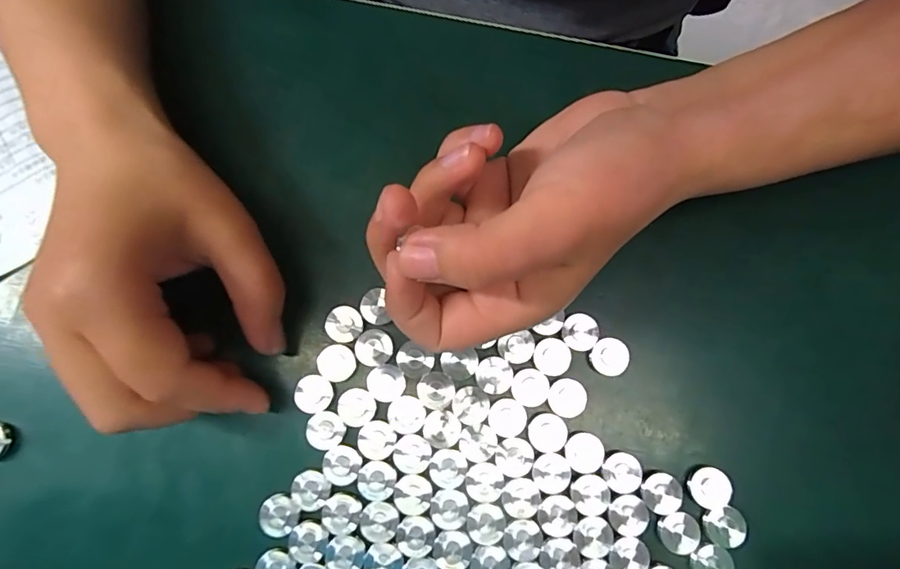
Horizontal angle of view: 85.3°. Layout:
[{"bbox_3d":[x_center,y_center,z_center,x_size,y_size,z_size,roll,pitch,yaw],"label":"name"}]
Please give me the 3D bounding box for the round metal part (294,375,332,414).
[{"bbox_3d":[-0.056,0.045,0.199,0.015,0.004,0.015,0,80,1],"label":"round metal part"}]

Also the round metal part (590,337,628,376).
[{"bbox_3d":[0.066,0.030,0.202,0.014,0.004,0.015,0,80,1],"label":"round metal part"}]

